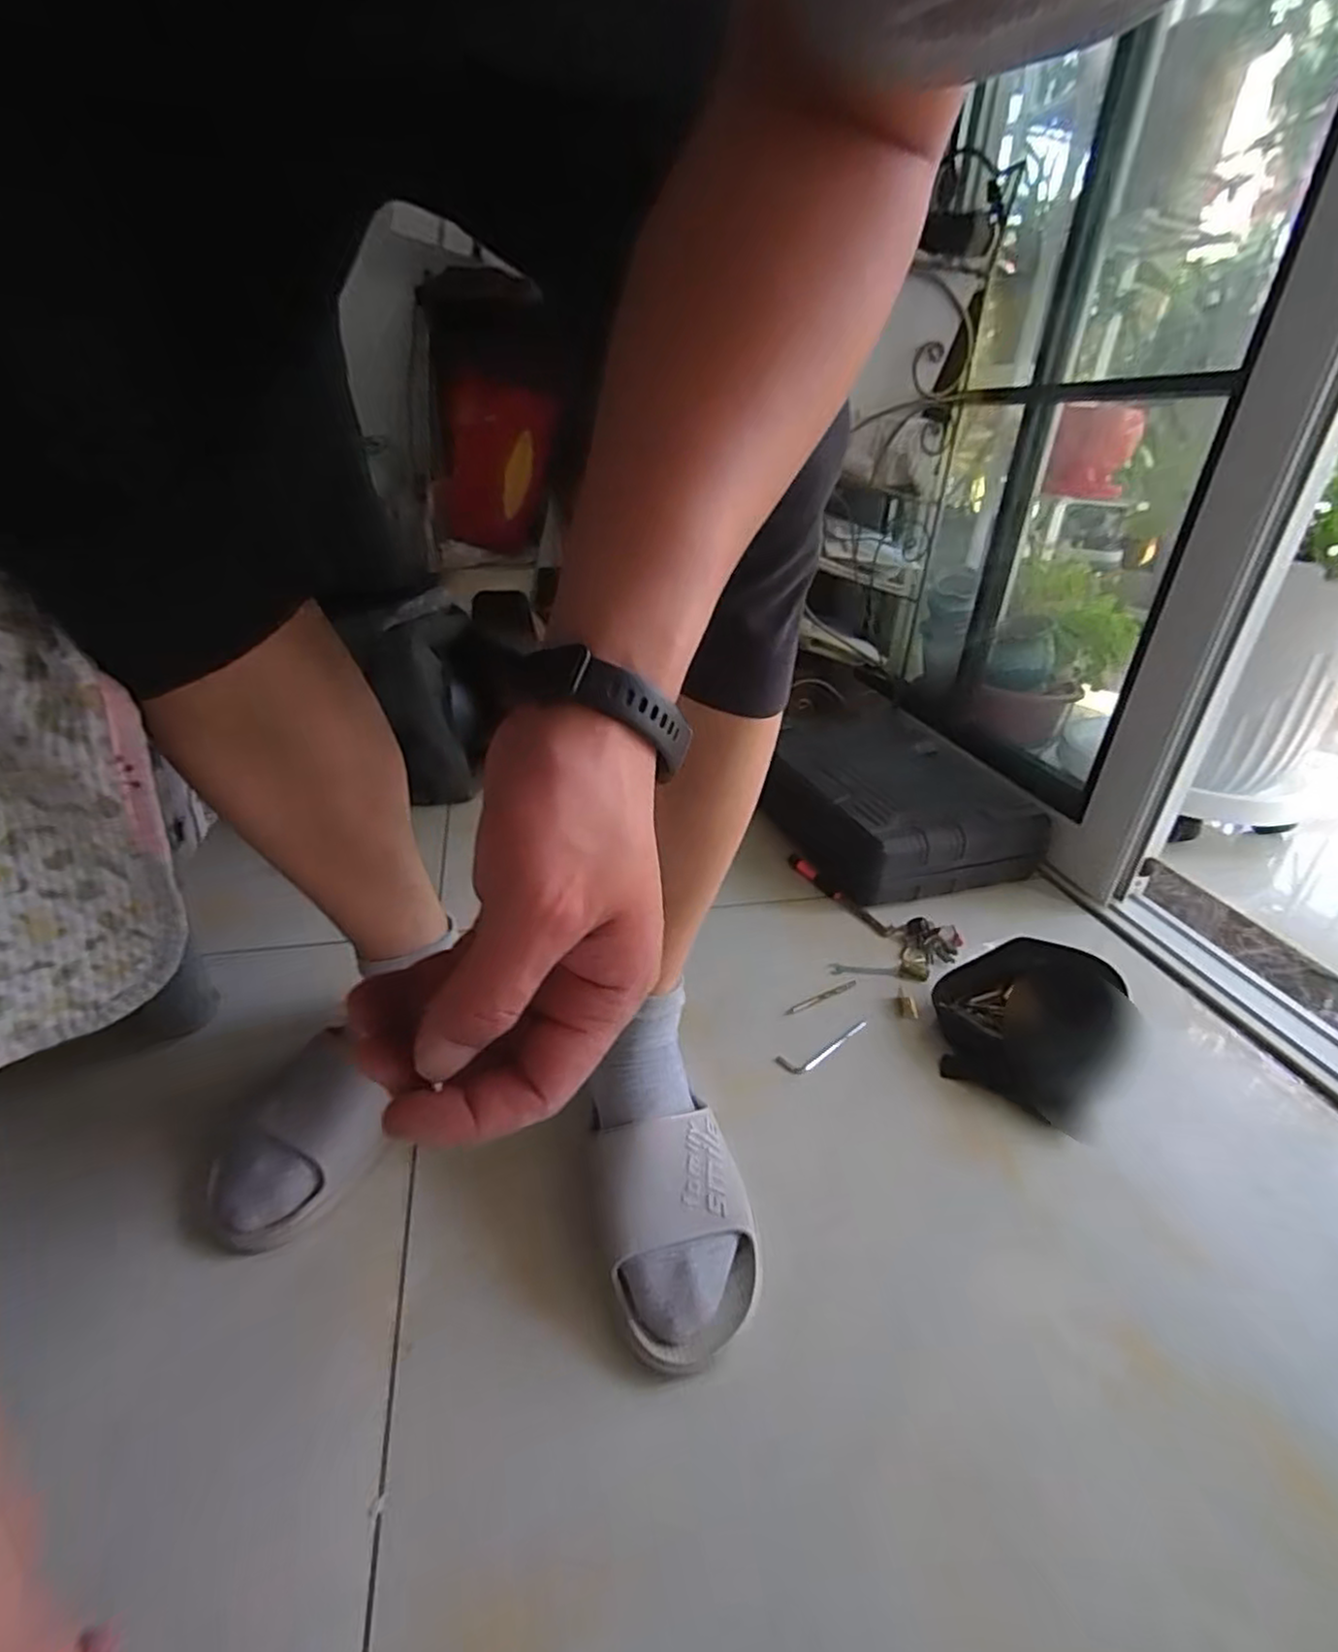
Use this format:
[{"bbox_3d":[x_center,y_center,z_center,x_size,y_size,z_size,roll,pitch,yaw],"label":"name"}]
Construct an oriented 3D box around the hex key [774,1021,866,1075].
[{"bbox_3d":[0.152,0.212,0.671,0.107,0.010,0.023,-12,35,-23],"label":"hex key"}]

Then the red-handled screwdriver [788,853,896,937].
[{"bbox_3d":[0.215,0.089,0.901,0.014,0.015,0.183,-15,36,-27],"label":"red-handled screwdriver"}]

